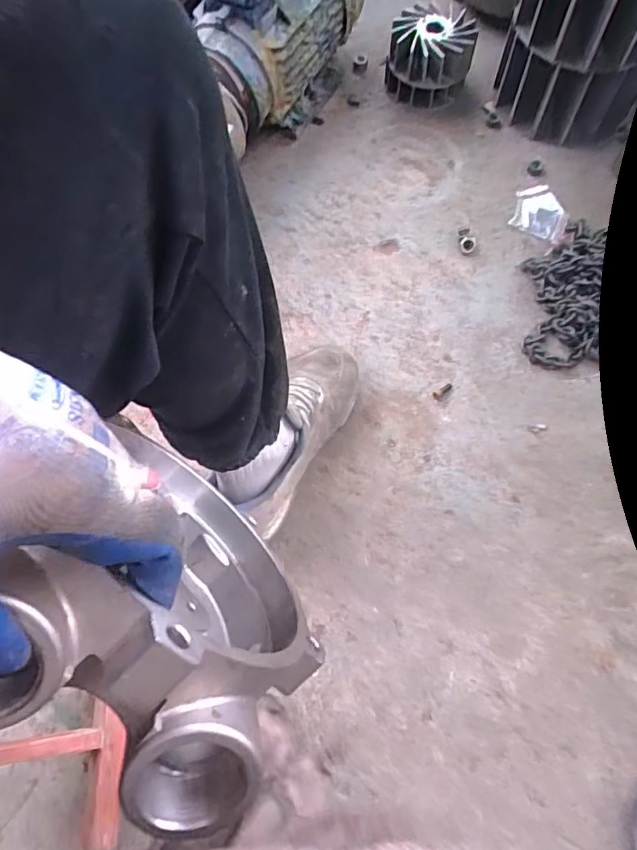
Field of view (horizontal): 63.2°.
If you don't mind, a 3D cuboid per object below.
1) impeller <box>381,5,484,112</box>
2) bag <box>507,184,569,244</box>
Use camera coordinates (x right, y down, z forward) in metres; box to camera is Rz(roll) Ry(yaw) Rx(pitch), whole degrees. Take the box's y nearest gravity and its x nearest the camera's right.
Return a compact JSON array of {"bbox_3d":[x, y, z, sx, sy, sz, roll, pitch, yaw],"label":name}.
[{"bbox_3d":[0.190,-0.633,0.896,0.146,0.104,0.118,18,71,10],"label":"impeller"},{"bbox_3d":[0.362,-0.347,0.847,0.091,0.010,0.101,32,74,14],"label":"bag"}]

